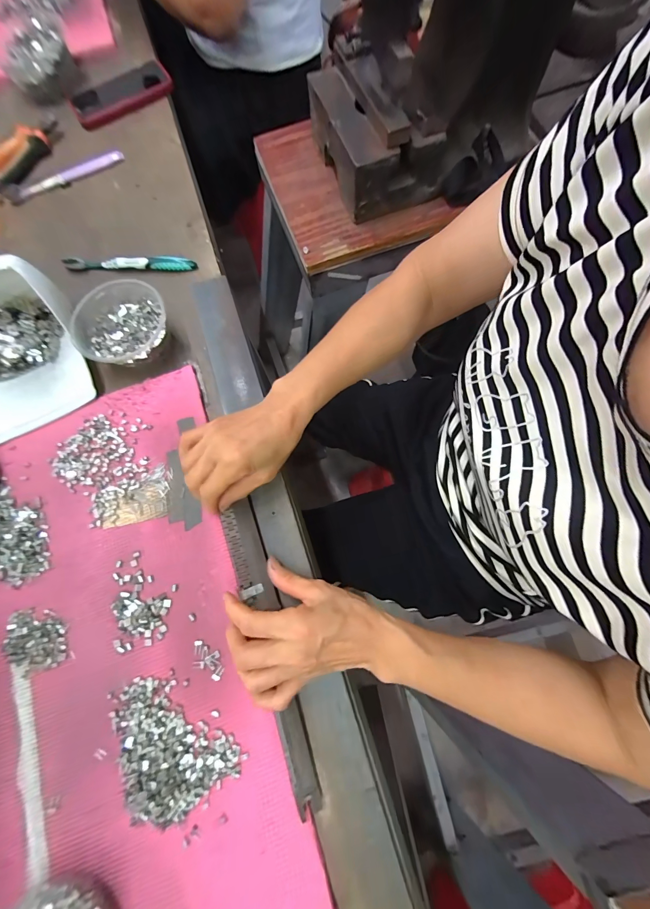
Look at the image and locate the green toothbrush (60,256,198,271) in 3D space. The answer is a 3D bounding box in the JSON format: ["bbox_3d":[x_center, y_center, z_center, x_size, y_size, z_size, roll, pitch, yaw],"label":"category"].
[{"bbox_3d":[-0.268,-0.261,0.439,0.180,0.020,0.012,1,74,2],"label":"green toothbrush"}]

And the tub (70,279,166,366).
[{"bbox_3d":[-0.235,-0.149,0.383,0.106,0.046,0.098,0,74,2],"label":"tub"}]

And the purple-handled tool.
[{"bbox_3d":[-0.405,-0.434,0.499,0.183,0.014,0.014,-27,75,-6],"label":"purple-handled tool"}]

